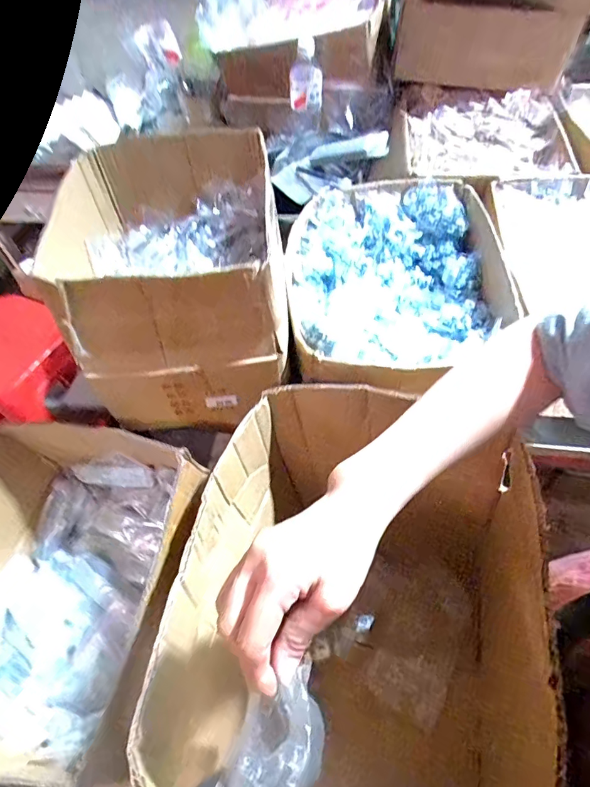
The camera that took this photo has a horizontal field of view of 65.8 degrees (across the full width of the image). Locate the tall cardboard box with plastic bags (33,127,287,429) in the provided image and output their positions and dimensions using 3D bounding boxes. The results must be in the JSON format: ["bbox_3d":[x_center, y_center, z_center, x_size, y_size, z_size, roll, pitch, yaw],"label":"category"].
[{"bbox_3d":[-0.154,-0.161,0.615,0.248,0.203,0.325,-6,55,1],"label":"tall cardboard box with plastic bags"}]

